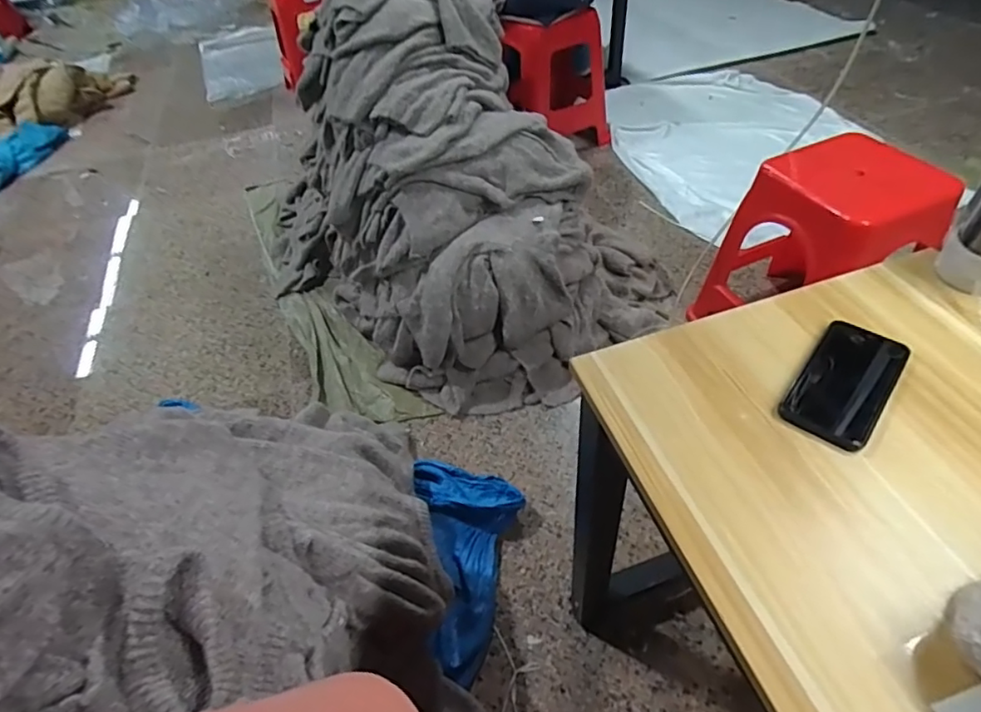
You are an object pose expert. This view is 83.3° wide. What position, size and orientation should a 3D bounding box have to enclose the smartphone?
[{"bbox_3d":[0.360,0.024,0.556,0.078,0.007,0.157,30,57,29],"label":"smartphone"}]

